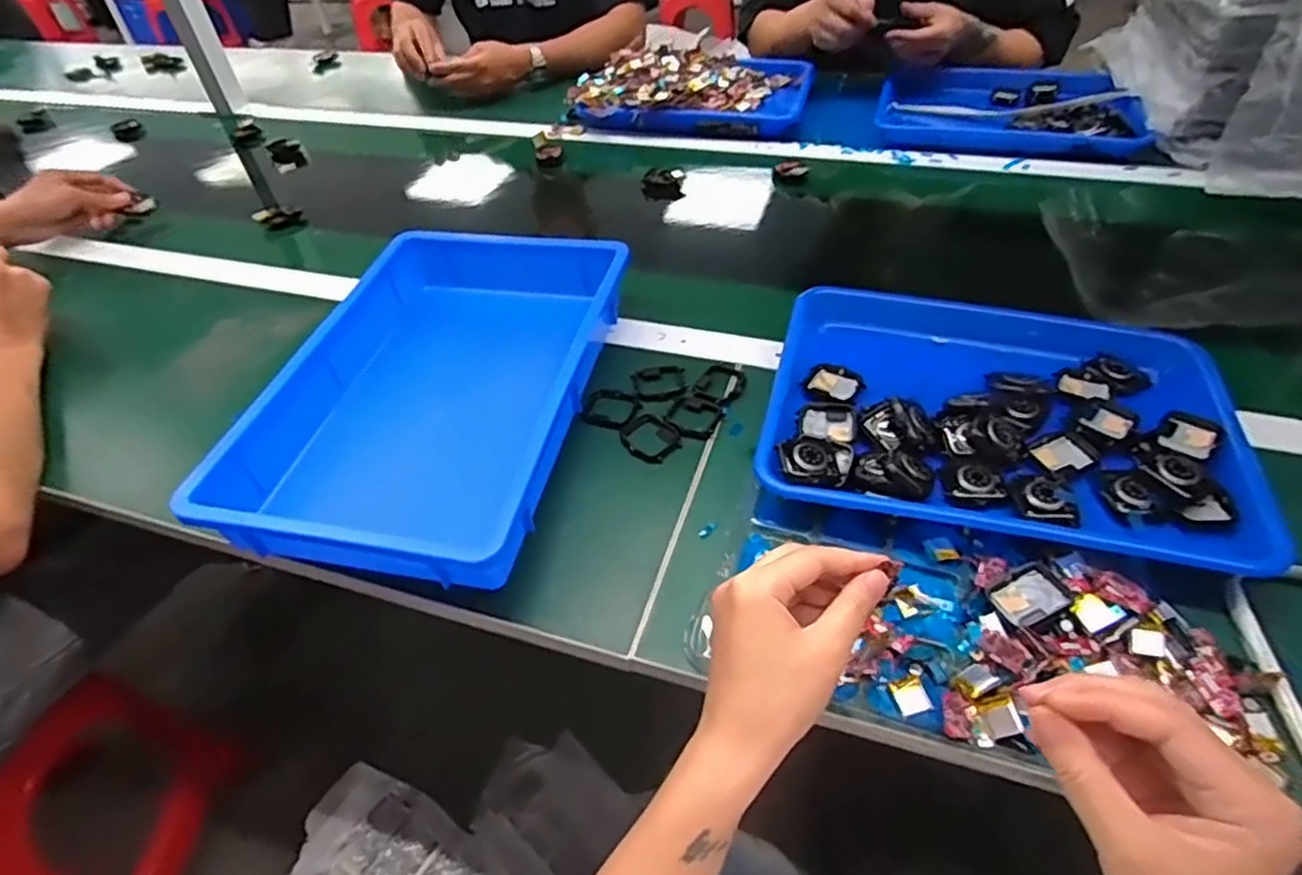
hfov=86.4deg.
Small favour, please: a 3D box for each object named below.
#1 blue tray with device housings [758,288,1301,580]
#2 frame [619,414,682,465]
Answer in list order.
[{"bbox_3d":[0.253,-0.025,0.530,0.308,0.053,0.240,9,47,14],"label":"blue tray with device housings"},{"bbox_3d":[-0.001,0.001,0.566,0.042,0.011,0.045,-30,50,-23],"label":"frame"}]

